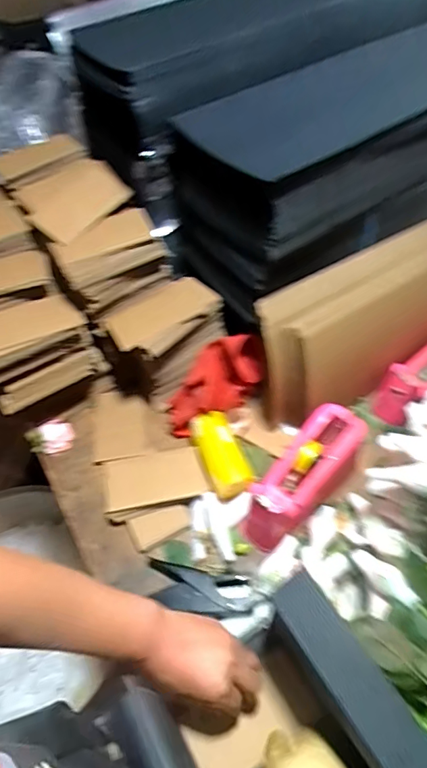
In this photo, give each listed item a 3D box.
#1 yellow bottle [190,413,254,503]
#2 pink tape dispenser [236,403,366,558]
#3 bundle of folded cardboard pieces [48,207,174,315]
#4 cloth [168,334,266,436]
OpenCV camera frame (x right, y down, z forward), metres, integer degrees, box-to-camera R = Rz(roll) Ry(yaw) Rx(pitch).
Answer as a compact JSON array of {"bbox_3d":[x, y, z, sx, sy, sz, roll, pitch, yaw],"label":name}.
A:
[{"bbox_3d":[0.011,0.104,0.703,0.060,0.044,0.127,-19,54,-9],"label":"yellow bottle"},{"bbox_3d":[0.115,0.122,0.623,0.084,0.082,0.221,36,83,27],"label":"pink tape dispenser"},{"bbox_3d":[-0.153,-0.186,0.722,0.152,0.097,0.090,-29,56,-15],"label":"bundle of folded cardboard pieces"},{"bbox_3d":[0.001,-0.001,0.748,0.196,0.076,0.098,-43,53,18],"label":"cloth"}]

